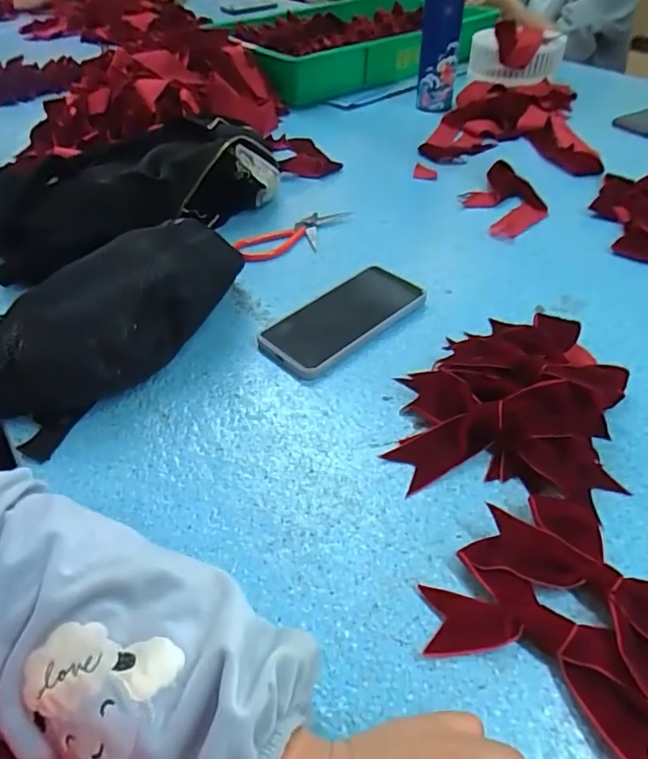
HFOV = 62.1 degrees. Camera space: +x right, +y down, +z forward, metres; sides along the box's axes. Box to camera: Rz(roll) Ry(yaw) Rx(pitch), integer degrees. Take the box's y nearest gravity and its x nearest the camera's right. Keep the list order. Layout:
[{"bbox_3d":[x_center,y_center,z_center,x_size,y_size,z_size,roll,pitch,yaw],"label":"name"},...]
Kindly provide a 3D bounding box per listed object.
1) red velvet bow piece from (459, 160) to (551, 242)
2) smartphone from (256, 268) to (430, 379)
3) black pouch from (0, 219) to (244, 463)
[{"bbox_3d":[0.226,-0.227,0.679,0.101,0.022,0.138,31,54,29],"label":"red velvet bow piece"},{"bbox_3d":[0.018,-0.060,0.521,0.163,0.016,0.079,-32,52,-27],"label":"smartphone"},{"bbox_3d":[-0.174,-0.053,0.473,0.126,0.091,0.254,29,52,28],"label":"black pouch"}]

